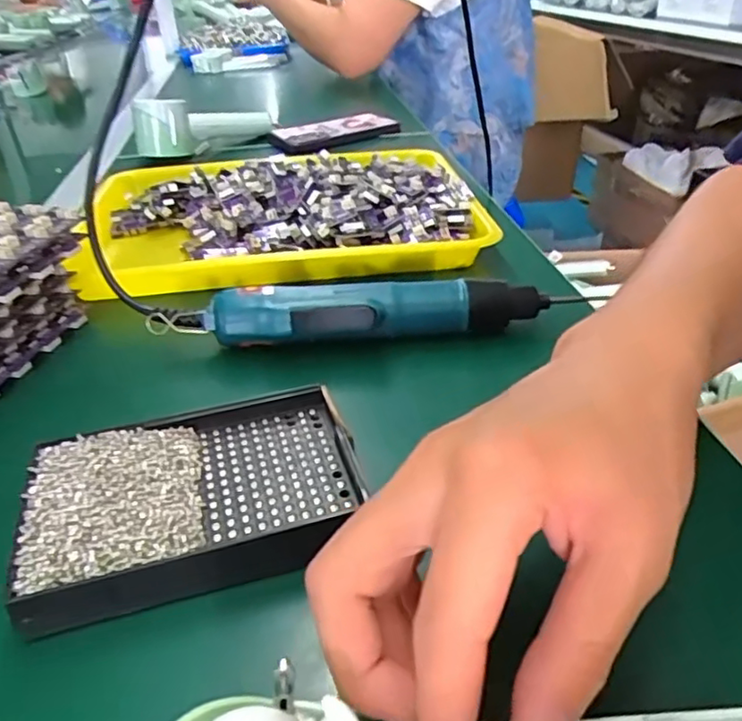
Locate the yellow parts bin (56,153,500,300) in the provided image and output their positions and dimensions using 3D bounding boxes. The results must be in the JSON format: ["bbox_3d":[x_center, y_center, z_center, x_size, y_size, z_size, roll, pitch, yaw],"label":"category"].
[{"bbox_3d":[-0.080,-0.130,0.532,0.317,0.050,0.255,-9,34,-10],"label":"yellow parts bin"}]

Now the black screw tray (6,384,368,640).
[{"bbox_3d":[-0.075,0.057,0.269,0.134,0.022,0.093,-11,35,-13],"label":"black screw tray"}]

